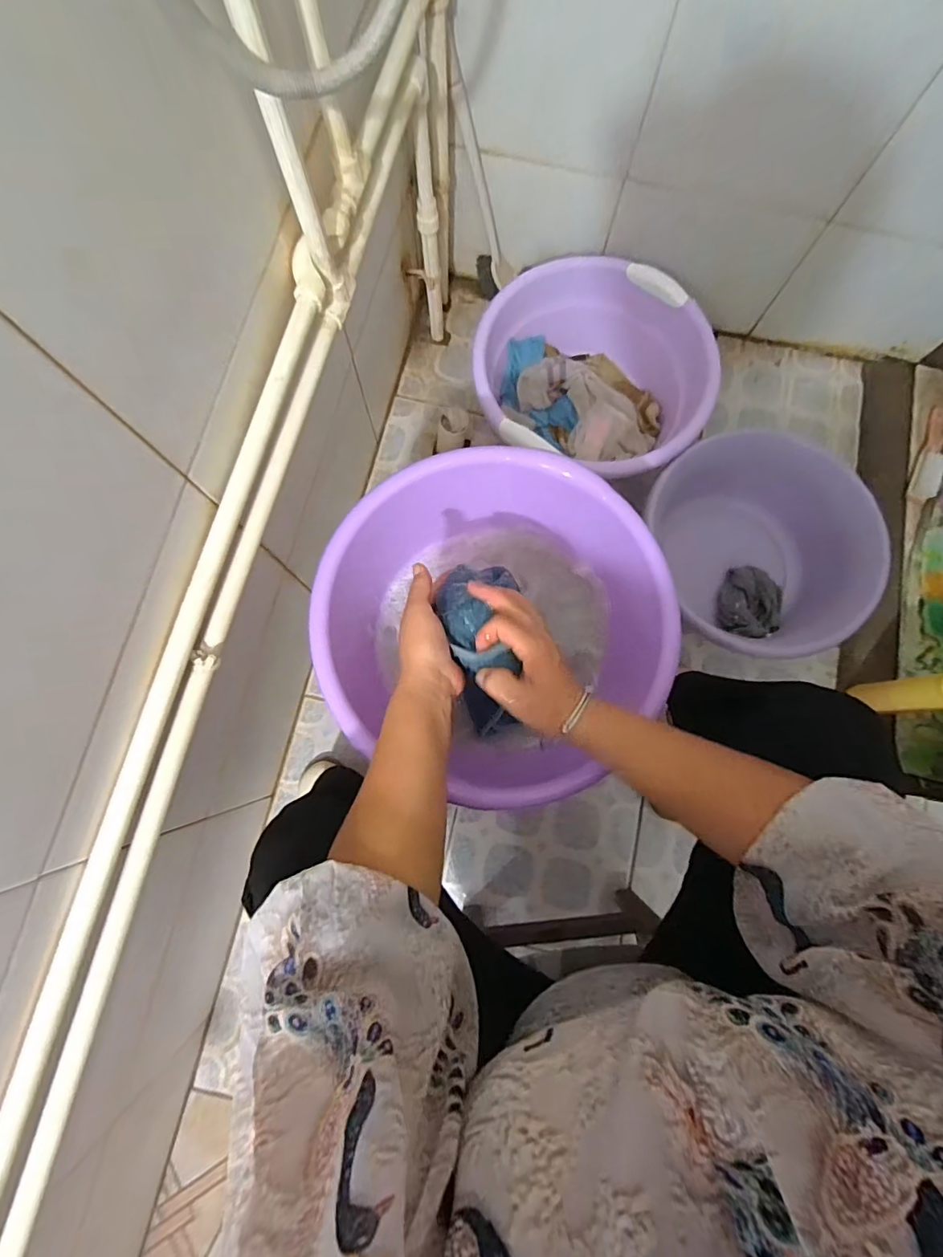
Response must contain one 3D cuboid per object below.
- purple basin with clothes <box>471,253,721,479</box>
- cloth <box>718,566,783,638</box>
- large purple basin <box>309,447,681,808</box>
[{"bbox_3d":[0.203,-0.426,0.896,0.375,0.176,0.362,0,79,-1],"label":"purple basin with clothes"},{"bbox_3d":[0.484,-0.042,0.877,0.101,0.055,0.132,25,79,4],"label":"cloth"},{"bbox_3d":[0.025,-0.004,0.576,0.353,0.134,0.340,0,79,-1],"label":"large purple basin"}]

